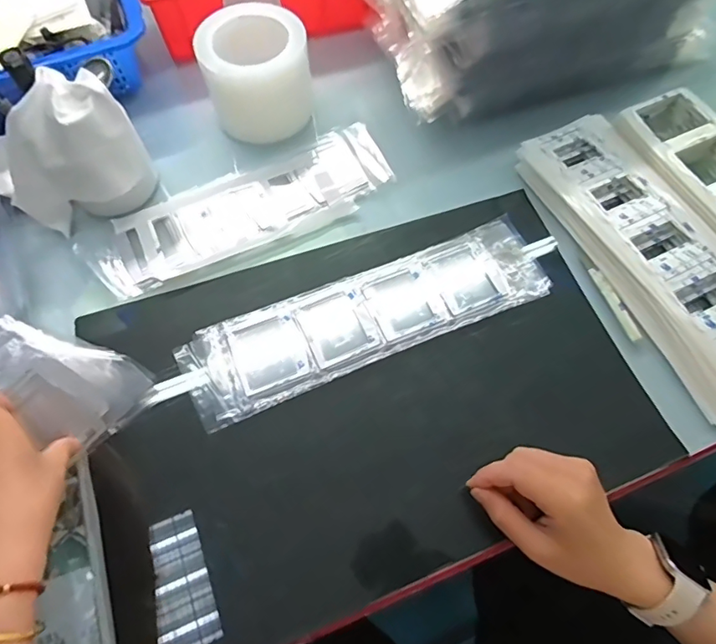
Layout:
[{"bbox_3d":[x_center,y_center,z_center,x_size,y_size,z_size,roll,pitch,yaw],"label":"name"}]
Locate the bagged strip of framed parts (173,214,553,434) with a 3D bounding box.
[{"bbox_3d":[0.010,-0.007,0.463,0.336,0.015,0.087,-22,67,-8],"label":"bagged strip of framed parts"}]

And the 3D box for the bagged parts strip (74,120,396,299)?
[{"bbox_3d":[-0.114,-0.117,0.510,0.307,0.007,0.100,-26,68,-10],"label":"bagged parts strip"}]

